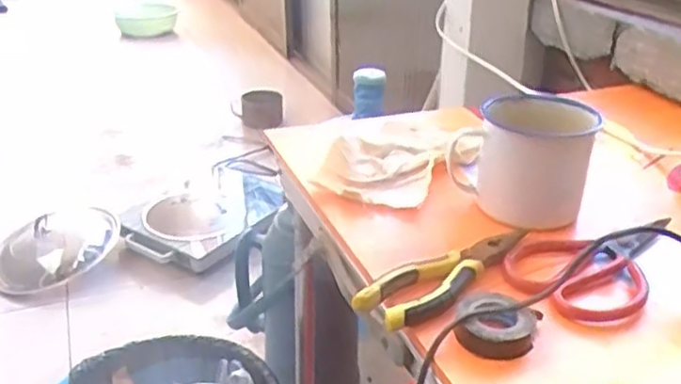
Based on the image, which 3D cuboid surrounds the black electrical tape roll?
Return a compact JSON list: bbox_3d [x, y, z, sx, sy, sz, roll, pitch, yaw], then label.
[{"bbox_3d":[0.109,0.095,0.494,0.053,0.021,0.055,1,28,0],"label":"black electrical tape roll"}]

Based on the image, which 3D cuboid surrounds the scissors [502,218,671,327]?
[{"bbox_3d":[0.204,0.048,0.581,0.105,0.028,0.178,17,31,27],"label":"scissors"}]

